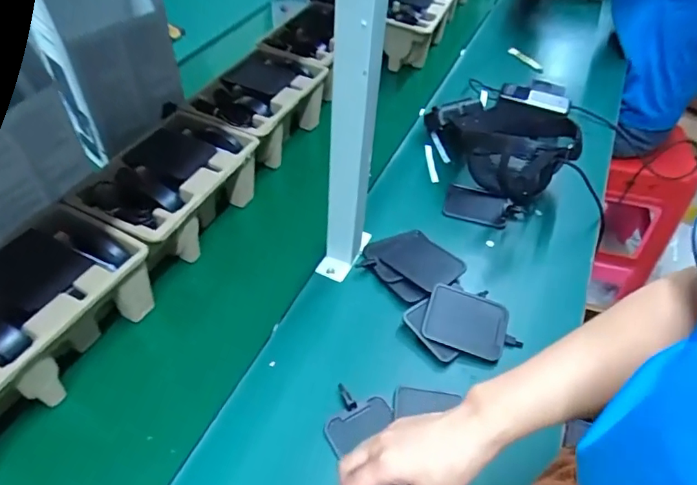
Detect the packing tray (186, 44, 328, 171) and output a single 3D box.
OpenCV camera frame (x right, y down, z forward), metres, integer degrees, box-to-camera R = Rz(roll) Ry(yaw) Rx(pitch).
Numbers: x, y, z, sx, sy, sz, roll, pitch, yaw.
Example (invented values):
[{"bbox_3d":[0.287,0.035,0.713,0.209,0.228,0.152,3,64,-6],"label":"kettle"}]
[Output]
[{"bbox_3d":[-0.150,-0.219,0.828,0.167,0.104,0.224,20,48,13],"label":"packing tray"}]

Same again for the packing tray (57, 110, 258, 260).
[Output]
[{"bbox_3d":[-0.240,-0.064,0.679,0.141,0.108,0.242,22,48,8],"label":"packing tray"}]

